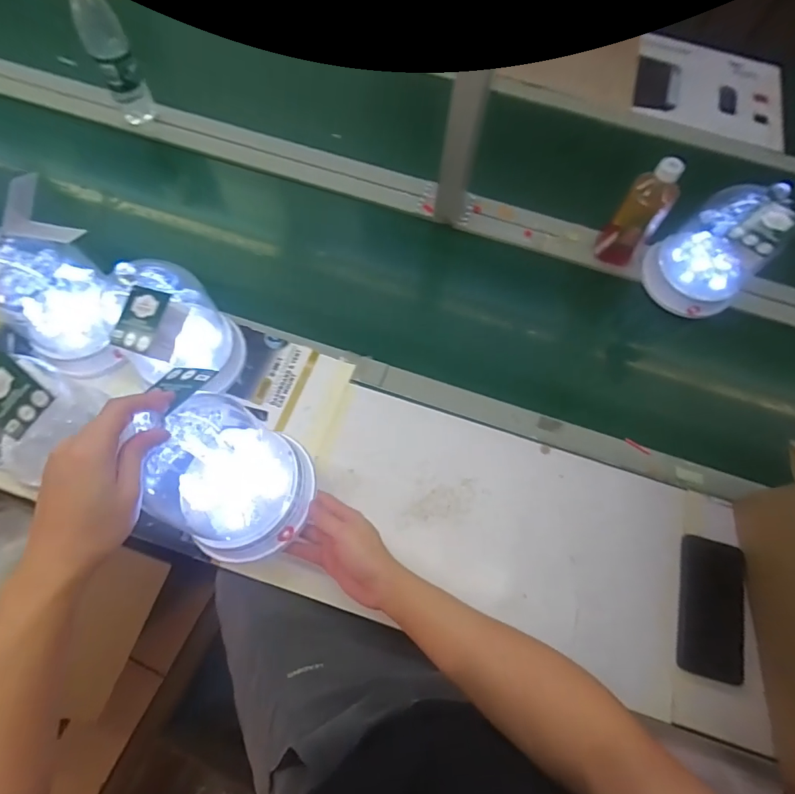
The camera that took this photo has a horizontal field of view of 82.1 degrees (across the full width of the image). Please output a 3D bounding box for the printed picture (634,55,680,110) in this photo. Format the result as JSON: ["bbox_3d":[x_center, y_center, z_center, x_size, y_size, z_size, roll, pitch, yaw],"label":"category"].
[{"bbox_3d":[0.572,-0.691,1.006,0.087,0.008,0.169,19,68,4],"label":"printed picture"}]

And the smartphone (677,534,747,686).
[{"bbox_3d":[0.406,0.269,0.585,0.077,0.012,0.164,13,68,2],"label":"smartphone"}]

